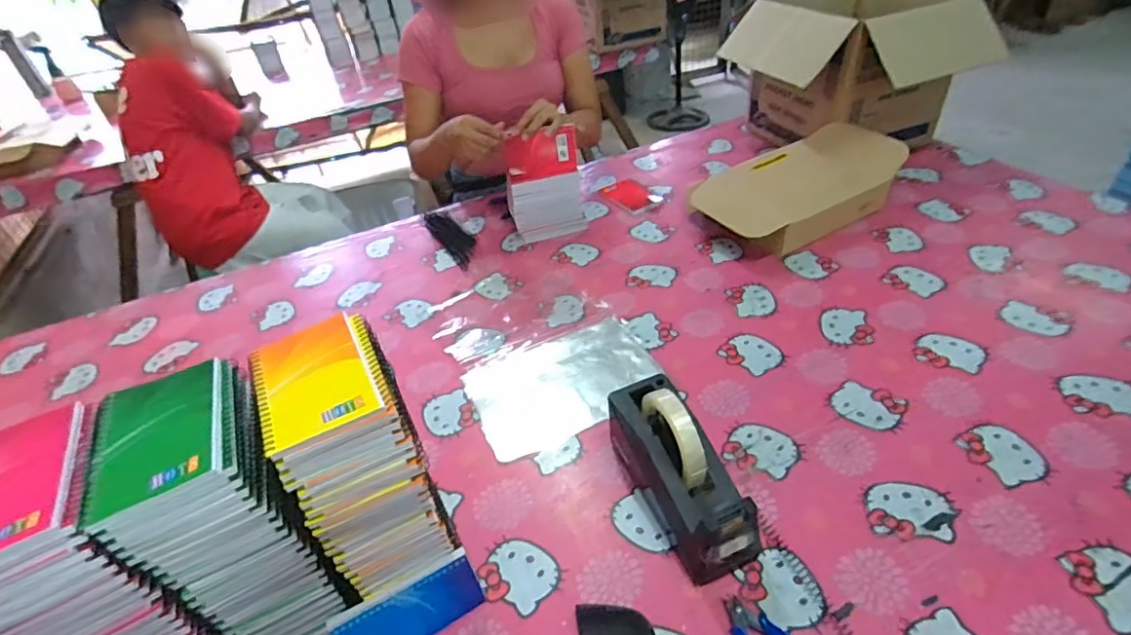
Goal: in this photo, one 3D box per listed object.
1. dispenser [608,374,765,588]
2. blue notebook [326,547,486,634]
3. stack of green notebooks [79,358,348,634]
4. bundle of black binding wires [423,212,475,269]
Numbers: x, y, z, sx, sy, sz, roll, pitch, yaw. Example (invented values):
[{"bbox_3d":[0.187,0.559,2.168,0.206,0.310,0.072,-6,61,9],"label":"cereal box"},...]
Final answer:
[{"bbox_3d":[0.121,0.157,0.597,0.076,0.131,0.203,-20,40,-14],"label":"dispenser"},{"bbox_3d":[-0.145,0.281,0.530,0.129,0.082,0.007,-24,31,-21],"label":"blue notebook"},{"bbox_3d":[-0.281,0.179,0.485,0.098,0.255,0.137,-25,42,-20],"label":"stack of green notebooks"},{"bbox_3d":[-0.231,-0.170,1.127,0.062,0.036,0.219,-27,43,-22],"label":"bundle of black binding wires"}]

